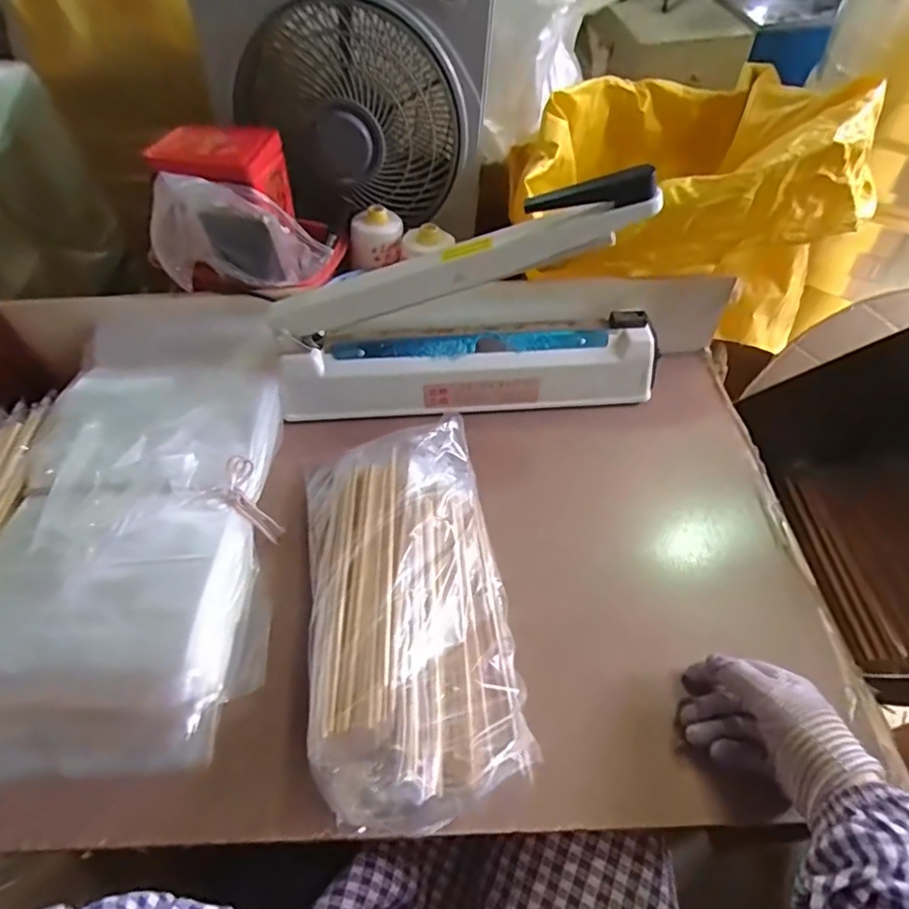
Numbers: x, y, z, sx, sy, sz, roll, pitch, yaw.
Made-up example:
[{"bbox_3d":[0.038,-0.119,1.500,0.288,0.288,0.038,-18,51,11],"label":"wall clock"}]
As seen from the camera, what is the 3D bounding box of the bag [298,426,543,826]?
[{"bbox_3d":[-0.042,0.109,0.466,0.162,0.057,0.330,-11,56,-6],"label":"bag"}]

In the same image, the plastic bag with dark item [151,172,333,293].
[{"bbox_3d":[-0.231,-0.237,0.619,0.168,0.123,0.079,-33,61,-19],"label":"plastic bag with dark item"}]

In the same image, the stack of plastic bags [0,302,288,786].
[{"bbox_3d":[-0.291,0.037,0.524,0.234,0.069,0.458,2,59,-11],"label":"stack of plastic bags"}]

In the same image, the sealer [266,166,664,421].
[{"bbox_3d":[0.017,-0.136,0.574,0.425,0.222,0.077,-7,56,-3],"label":"sealer"}]

